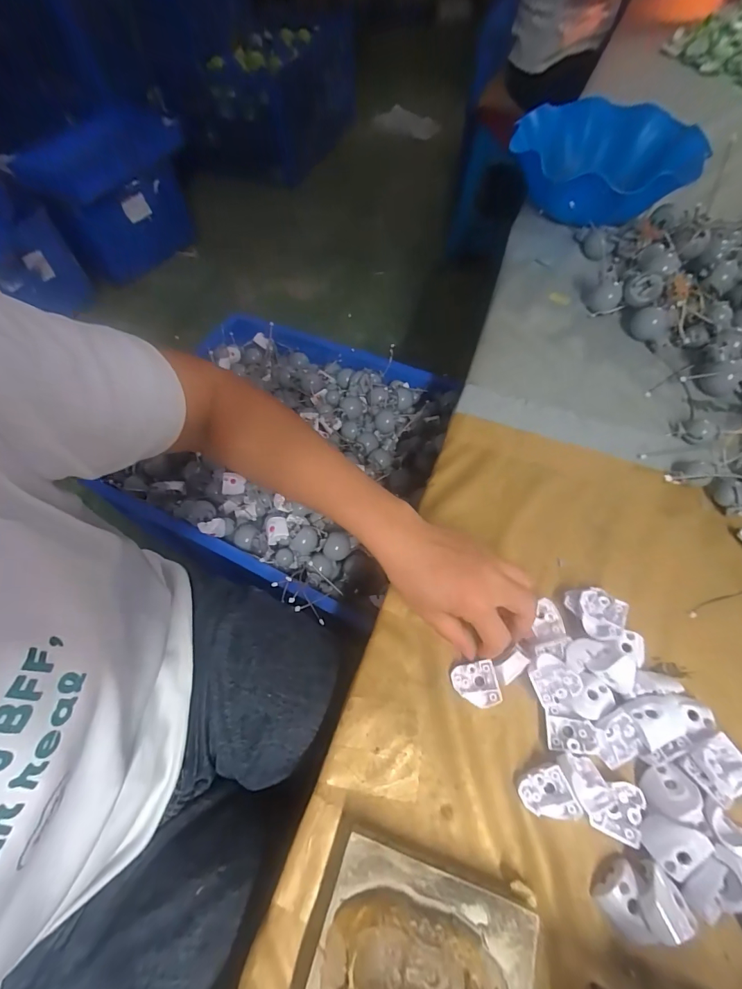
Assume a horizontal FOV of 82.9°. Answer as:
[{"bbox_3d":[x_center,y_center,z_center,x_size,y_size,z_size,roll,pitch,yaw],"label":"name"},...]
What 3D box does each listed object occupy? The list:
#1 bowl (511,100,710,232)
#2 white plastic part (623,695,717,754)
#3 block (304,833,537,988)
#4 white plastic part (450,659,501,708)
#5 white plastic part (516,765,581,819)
[{"bbox_3d":[0.340,-0.489,0.631,0.247,0.080,0.277,7,61,7],"label":"bowl"},{"bbox_3d":[0.209,0.153,0.290,0.058,0.010,0.030,-12,60,-6],"label":"white plastic part"},{"bbox_3d":[0.025,0.272,0.235,0.114,0.032,0.102,16,61,10],"label":"block"},{"bbox_3d":[0.078,0.142,0.312,0.031,0.013,0.031,-17,75,10],"label":"white plastic part"},{"bbox_3d":[0.116,0.199,0.278,0.030,0.017,0.032,-16,61,-9],"label":"white plastic part"}]

